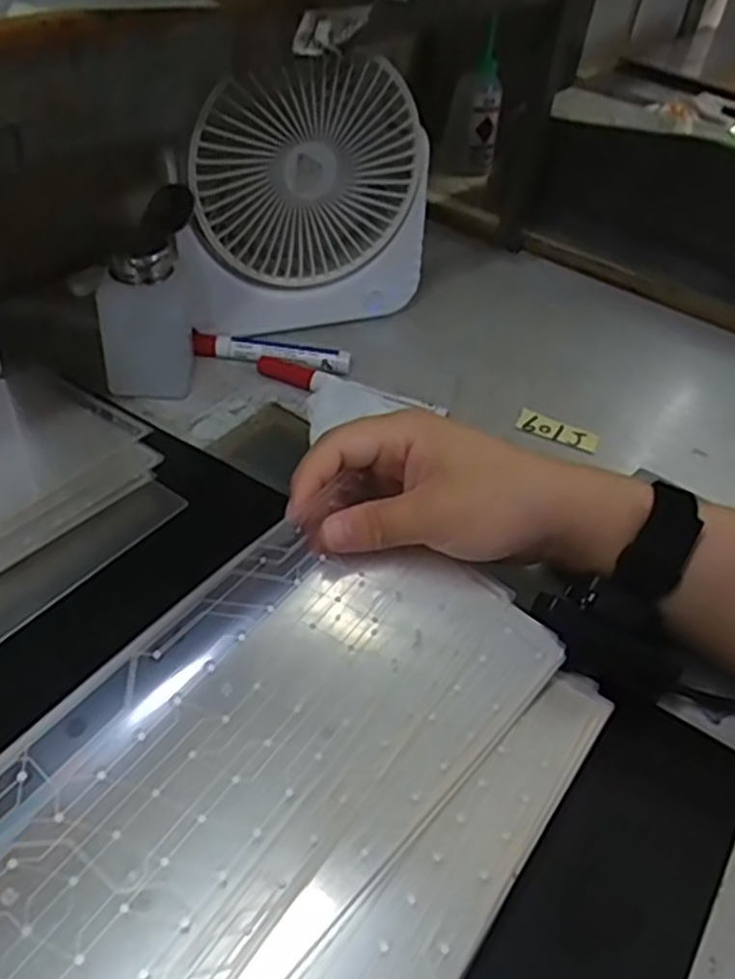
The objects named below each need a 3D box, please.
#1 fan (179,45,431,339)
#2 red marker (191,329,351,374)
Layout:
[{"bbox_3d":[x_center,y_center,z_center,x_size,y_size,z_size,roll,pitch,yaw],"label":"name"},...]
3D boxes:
[{"bbox_3d":[-0.044,-0.203,0.544,0.177,0.188,0.052,-15,46,-22],"label":"fan"},{"bbox_3d":[-0.070,-0.099,0.559,0.115,0.017,0.018,9,42,4],"label":"red marker"}]

